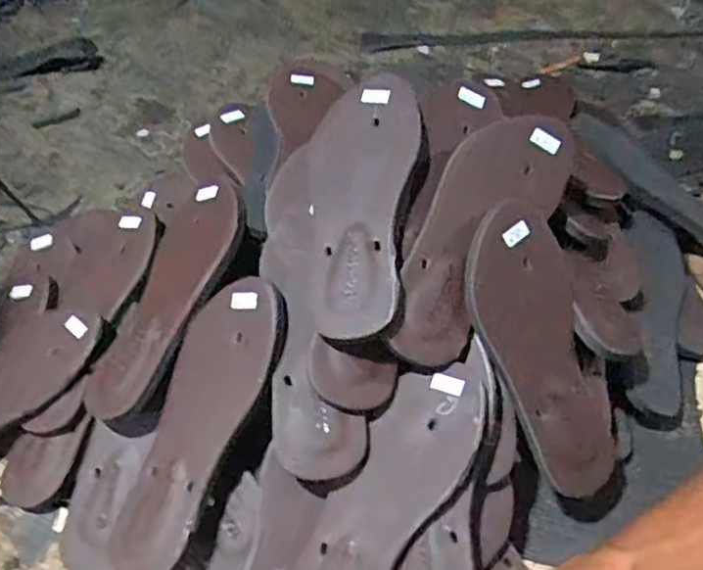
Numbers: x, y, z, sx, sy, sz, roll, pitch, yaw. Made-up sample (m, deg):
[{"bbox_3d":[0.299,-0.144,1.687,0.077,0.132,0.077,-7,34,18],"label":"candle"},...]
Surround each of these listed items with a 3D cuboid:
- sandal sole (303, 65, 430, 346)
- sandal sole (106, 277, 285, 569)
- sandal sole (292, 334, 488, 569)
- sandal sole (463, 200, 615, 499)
[{"bbox_3d":[0.006,-0.069,0.542,0.094,0.024,0.224,6,72,5],"label":"sandal sole"},{"bbox_3d":[-0.126,0.111,0.534,0.082,0.030,0.242,20,80,16],"label":"sandal sole"},{"bbox_3d":[0.028,0.161,0.504,0.075,0.023,0.255,30,81,23],"label":"sandal sole"},{"bbox_3d":[0.160,0.056,0.551,0.106,0.023,0.244,-22,95,-17],"label":"sandal sole"}]

